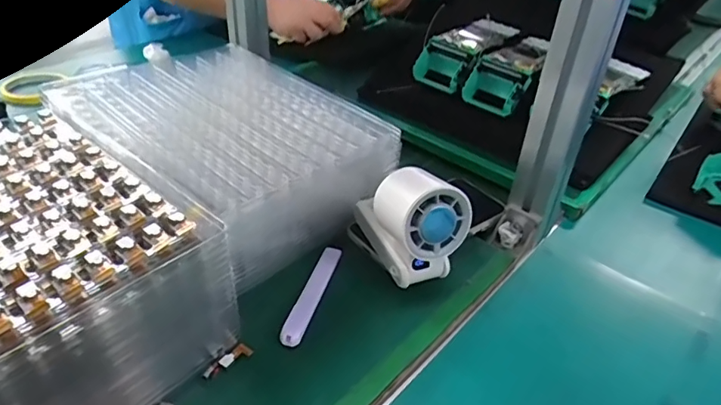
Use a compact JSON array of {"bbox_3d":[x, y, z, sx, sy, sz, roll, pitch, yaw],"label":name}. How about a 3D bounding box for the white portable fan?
[{"bbox_3d":[0.037,0.014,0.435,0.054,0.100,0.099,-11,40,-21],"label":"white portable fan"}]

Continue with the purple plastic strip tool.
[{"bbox_3d":[-0.039,0.073,0.424,0.018,0.013,0.110,12,38,9],"label":"purple plastic strip tool"}]

